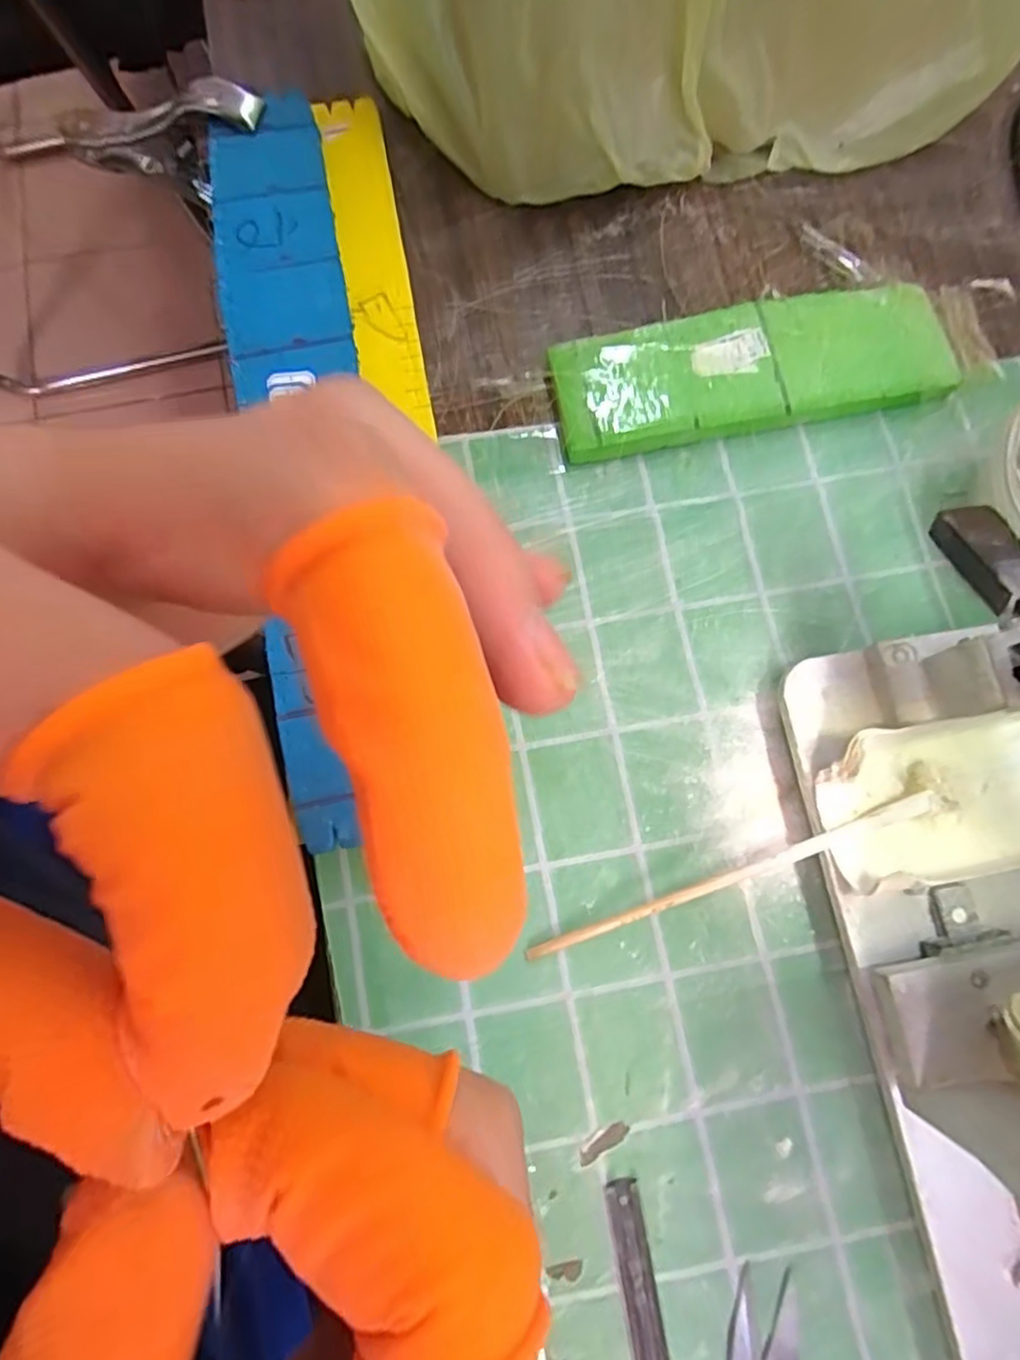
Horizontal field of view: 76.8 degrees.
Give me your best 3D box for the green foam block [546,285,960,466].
[{"bbox_3d":[0.110,-0.142,0.296,0.180,0.014,0.057,-12,78,-4],"label":"green foam block"}]

